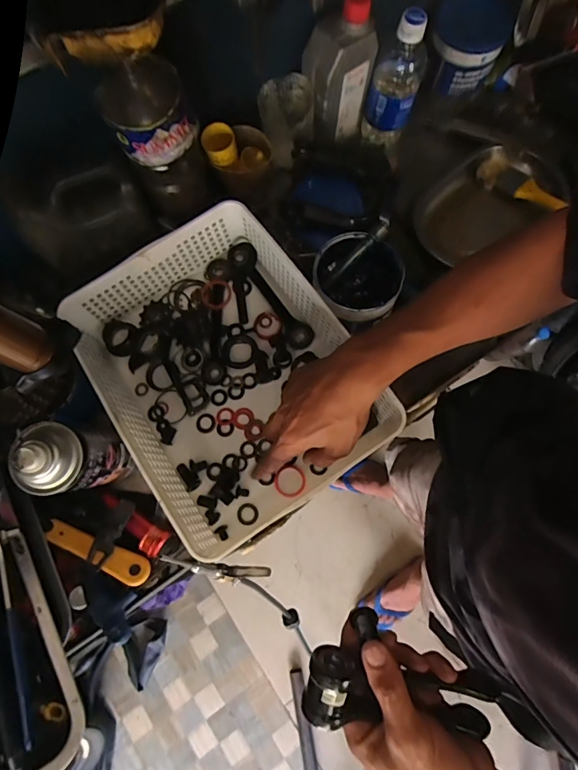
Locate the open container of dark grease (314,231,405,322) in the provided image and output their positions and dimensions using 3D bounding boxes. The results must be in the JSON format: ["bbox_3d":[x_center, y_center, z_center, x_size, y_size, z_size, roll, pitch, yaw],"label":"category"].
[{"bbox_3d":[0.077,-0.120,0.496,0.095,0.064,0.099,0,76,1],"label":"open container of dark grease"}]

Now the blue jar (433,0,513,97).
[{"bbox_3d":[0.253,-0.487,0.605,0.099,0.086,0.106,0,76,1],"label":"blue jar"}]

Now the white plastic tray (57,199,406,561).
[{"bbox_3d":[-0.071,-0.018,0.478,0.245,0.086,0.316,-33,78,-7],"label":"white plastic tray"}]

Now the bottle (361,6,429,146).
[{"bbox_3d":[0.138,-0.393,0.547,0.062,0.143,0.056,19,77,6],"label":"bottle"}]

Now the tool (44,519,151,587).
[{"bbox_3d":[-0.207,0.181,0.461,0.118,0.016,0.027,26,78,7],"label":"tool"}]

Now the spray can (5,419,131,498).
[{"bbox_3d":[-0.208,0.074,0.412,0.058,0.160,0.059,0,76,1],"label":"spray can"}]

